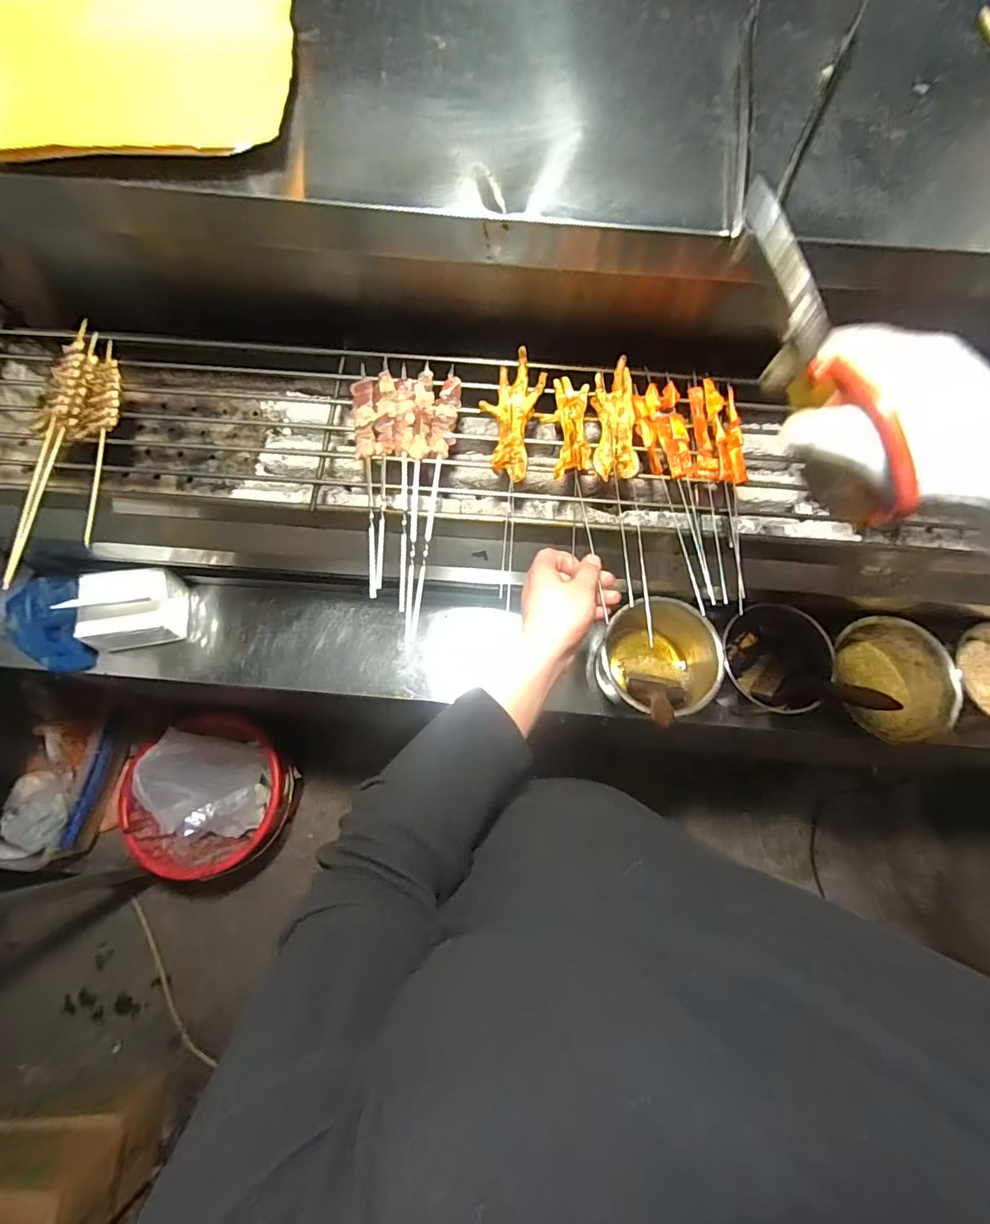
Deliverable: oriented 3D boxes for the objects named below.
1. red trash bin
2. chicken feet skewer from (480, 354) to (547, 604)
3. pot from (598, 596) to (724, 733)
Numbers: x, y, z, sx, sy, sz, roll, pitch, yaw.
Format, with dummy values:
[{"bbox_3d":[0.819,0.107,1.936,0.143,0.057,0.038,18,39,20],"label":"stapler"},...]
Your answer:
[{"bbox_3d":[-0.615,0.418,1.173,0.308,0.264,0.286,0,73,-1],"label":"red trash bin"},{"bbox_3d":[0.009,-0.145,0.527,0.059,0.031,0.273,8,73,1],"label":"chicken feet skewer"},{"bbox_3d":[0.202,0.058,0.632,0.150,0.123,0.138,0,73,-1],"label":"pot"}]

